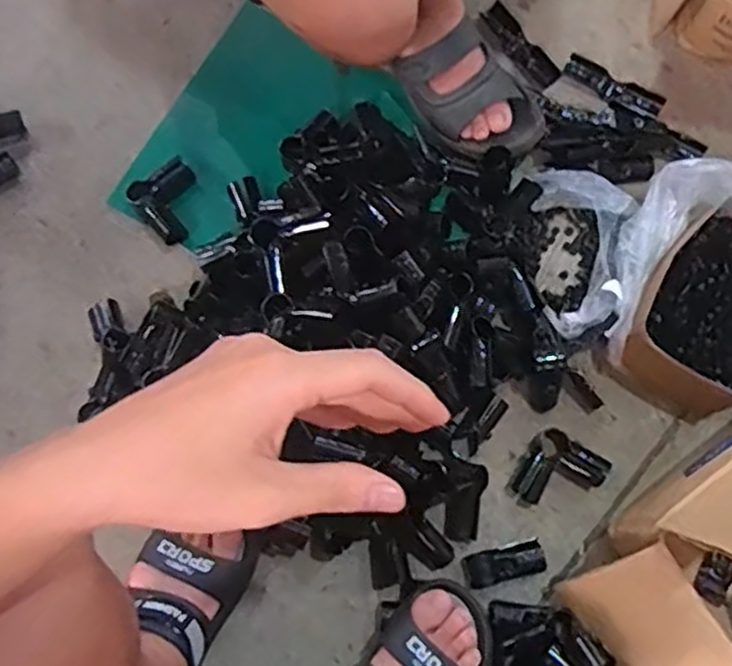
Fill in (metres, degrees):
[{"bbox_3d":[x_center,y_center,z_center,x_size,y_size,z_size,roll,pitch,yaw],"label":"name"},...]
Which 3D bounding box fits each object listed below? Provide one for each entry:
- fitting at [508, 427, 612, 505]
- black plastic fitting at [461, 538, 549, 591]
[{"bbox_3d":[0.212,0.157,0.807,0.086,0.030,0.083,31,79,5],"label":"fitting"},{"bbox_3d":[0.148,0.246,0.785,0.085,0.020,0.035,-15,78,-5],"label":"black plastic fitting"}]

